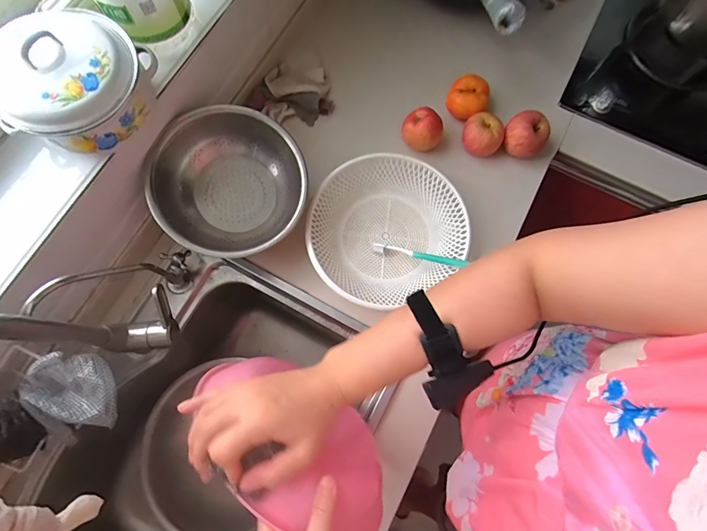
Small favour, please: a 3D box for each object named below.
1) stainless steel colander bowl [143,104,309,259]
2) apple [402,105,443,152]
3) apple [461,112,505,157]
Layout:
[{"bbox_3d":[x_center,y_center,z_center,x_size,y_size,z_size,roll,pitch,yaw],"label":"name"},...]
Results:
[{"bbox_3d":[-0.189,-0.123,0.578,0.224,0.092,0.224,1,85,-13],"label":"stainless steel colander bowl"},{"bbox_3d":[0.121,-0.242,0.654,0.065,0.073,0.061,0,76,-1],"label":"apple"},{"bbox_3d":[0.234,-0.237,0.664,0.071,0.057,0.060,33,78,7],"label":"apple"}]

